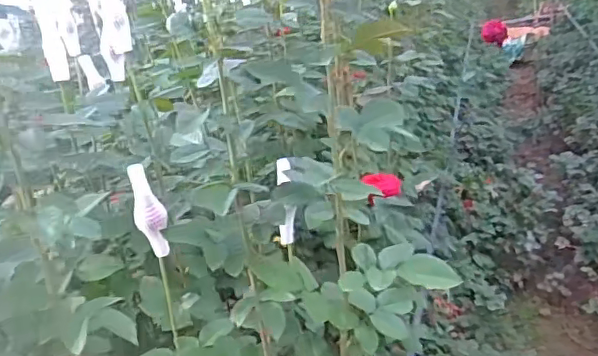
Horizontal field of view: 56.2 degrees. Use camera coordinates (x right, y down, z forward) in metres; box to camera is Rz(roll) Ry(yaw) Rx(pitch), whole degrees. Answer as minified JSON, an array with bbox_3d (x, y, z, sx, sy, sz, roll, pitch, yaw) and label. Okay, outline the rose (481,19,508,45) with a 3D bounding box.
[{"bbox_3d":[0.566,-0.424,1.622,0.075,0.062,0.060,-1,24,15],"label":"rose"}]

